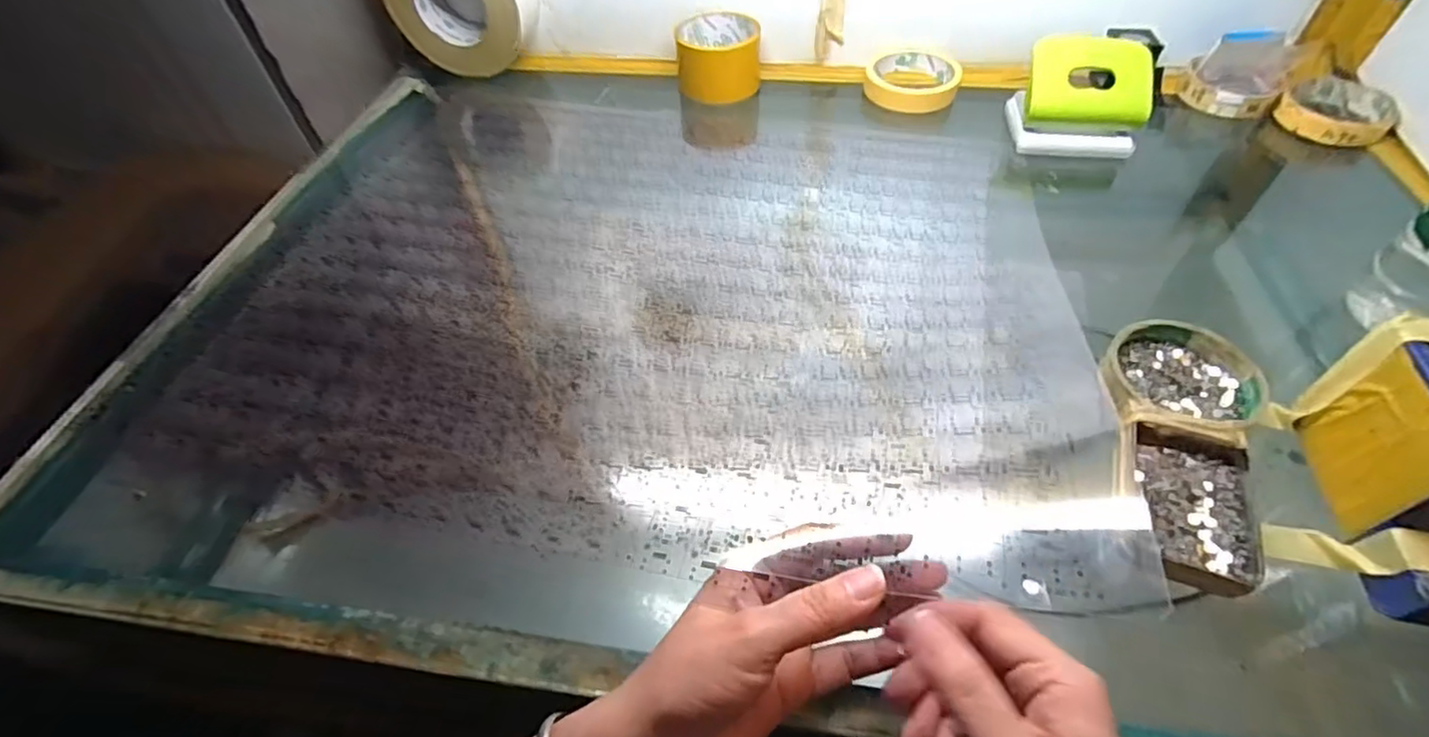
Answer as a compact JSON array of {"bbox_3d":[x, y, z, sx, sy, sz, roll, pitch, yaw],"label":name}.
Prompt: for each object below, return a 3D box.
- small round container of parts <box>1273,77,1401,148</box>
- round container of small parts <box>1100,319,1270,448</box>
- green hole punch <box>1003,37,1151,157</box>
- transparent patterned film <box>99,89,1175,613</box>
[{"bbox_3d":[0.572,-0.237,0.572,0.097,0.023,0.083,-34,57,-23],"label":"small round container of parts"},{"bbox_3d":[0.284,0.008,0.377,0.086,0.016,0.085,-1,51,1],"label":"round container of small parts"},{"bbox_3d":[0.323,-0.241,0.547,0.101,0.073,0.068,6,52,7],"label":"green hole punch"},{"bbox_3d":[-0.064,-0.102,0.471,0.599,0.081,0.490,9,52,10],"label":"transparent patterned film"}]

